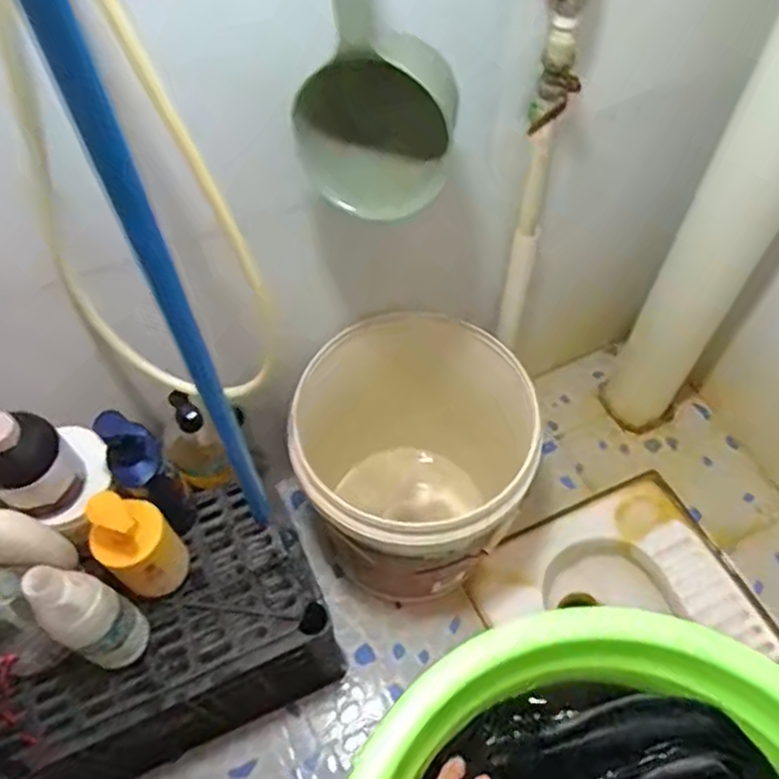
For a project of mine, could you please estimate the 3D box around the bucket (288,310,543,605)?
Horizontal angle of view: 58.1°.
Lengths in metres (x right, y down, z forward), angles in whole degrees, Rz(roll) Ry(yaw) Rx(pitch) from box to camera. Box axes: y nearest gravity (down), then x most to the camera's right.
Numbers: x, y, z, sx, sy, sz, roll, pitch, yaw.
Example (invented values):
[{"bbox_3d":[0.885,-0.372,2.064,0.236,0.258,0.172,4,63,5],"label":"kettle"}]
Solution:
[{"bbox_3d":[0.016,0.132,1.018,0.281,0.409,0.314,-20,60,-12],"label":"bucket"}]

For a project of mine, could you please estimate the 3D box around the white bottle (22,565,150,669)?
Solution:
[{"bbox_3d":[-0.293,0.235,0.708,0.057,0.223,0.051,-15,59,-9],"label":"white bottle"}]

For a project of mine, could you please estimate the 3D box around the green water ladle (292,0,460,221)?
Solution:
[{"bbox_3d":[-0.011,-0.269,0.578,0.138,0.256,0.088,2,58,2],"label":"green water ladle"}]

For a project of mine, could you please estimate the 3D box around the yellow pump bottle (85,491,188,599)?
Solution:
[{"bbox_3d":[-0.275,0.180,0.778,0.076,0.183,0.072,0,58,0],"label":"yellow pump bottle"}]

